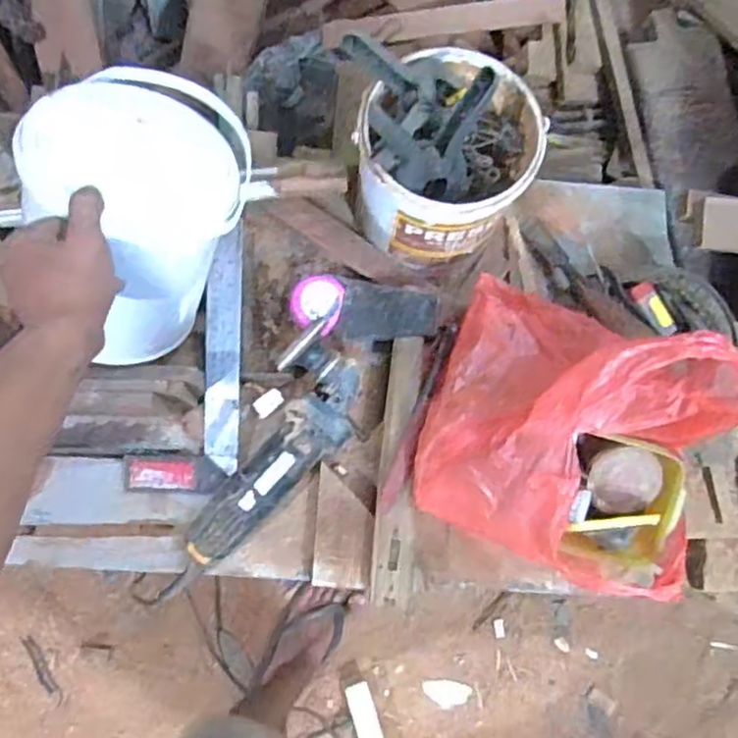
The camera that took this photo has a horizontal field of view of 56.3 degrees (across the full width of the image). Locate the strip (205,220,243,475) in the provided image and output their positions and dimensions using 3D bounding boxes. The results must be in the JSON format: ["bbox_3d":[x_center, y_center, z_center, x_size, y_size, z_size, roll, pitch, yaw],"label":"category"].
[{"bbox_3d":[-0.159,-0.019,0.756,0.038,0.007,0.261,2,96,-6],"label":"strip"}]

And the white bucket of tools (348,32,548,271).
[{"bbox_3d":[0.084,-0.226,0.720,0.185,0.192,0.174,1,83,-6],"label":"white bucket of tools"}]

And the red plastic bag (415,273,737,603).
[{"bbox_3d":[0.209,0.067,0.654,0.289,0.173,0.251,26,81,-2],"label":"red plastic bag"}]

